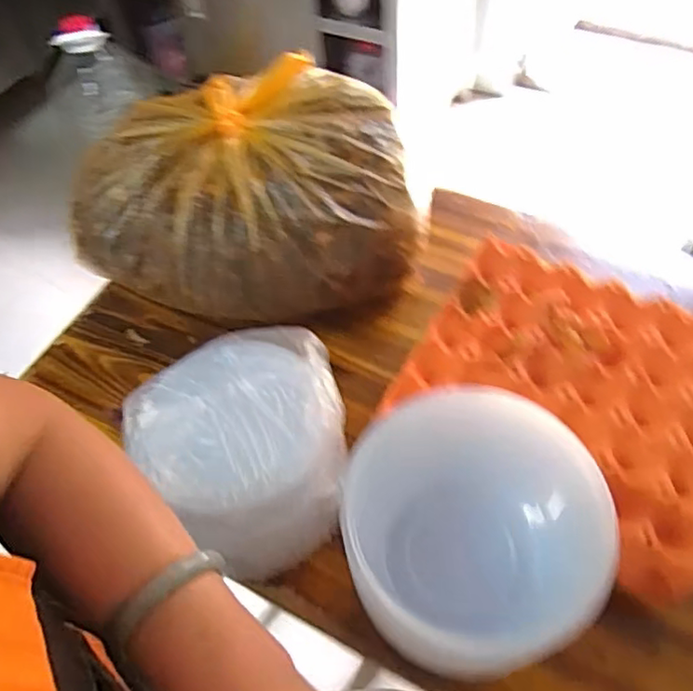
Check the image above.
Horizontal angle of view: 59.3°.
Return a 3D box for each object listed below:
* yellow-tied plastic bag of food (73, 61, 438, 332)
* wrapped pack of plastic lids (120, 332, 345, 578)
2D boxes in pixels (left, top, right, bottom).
[{"bbox_3d":[-0.129,-0.171,0.722,0.387,0.175,0.299,-11,57,-2],"label":"yellow-tied plastic bag of food"},{"bbox_3d":[-0.083,0.084,0.567,0.187,0.114,0.195,-39,62,-18],"label":"wrapped pack of plastic lids"}]

